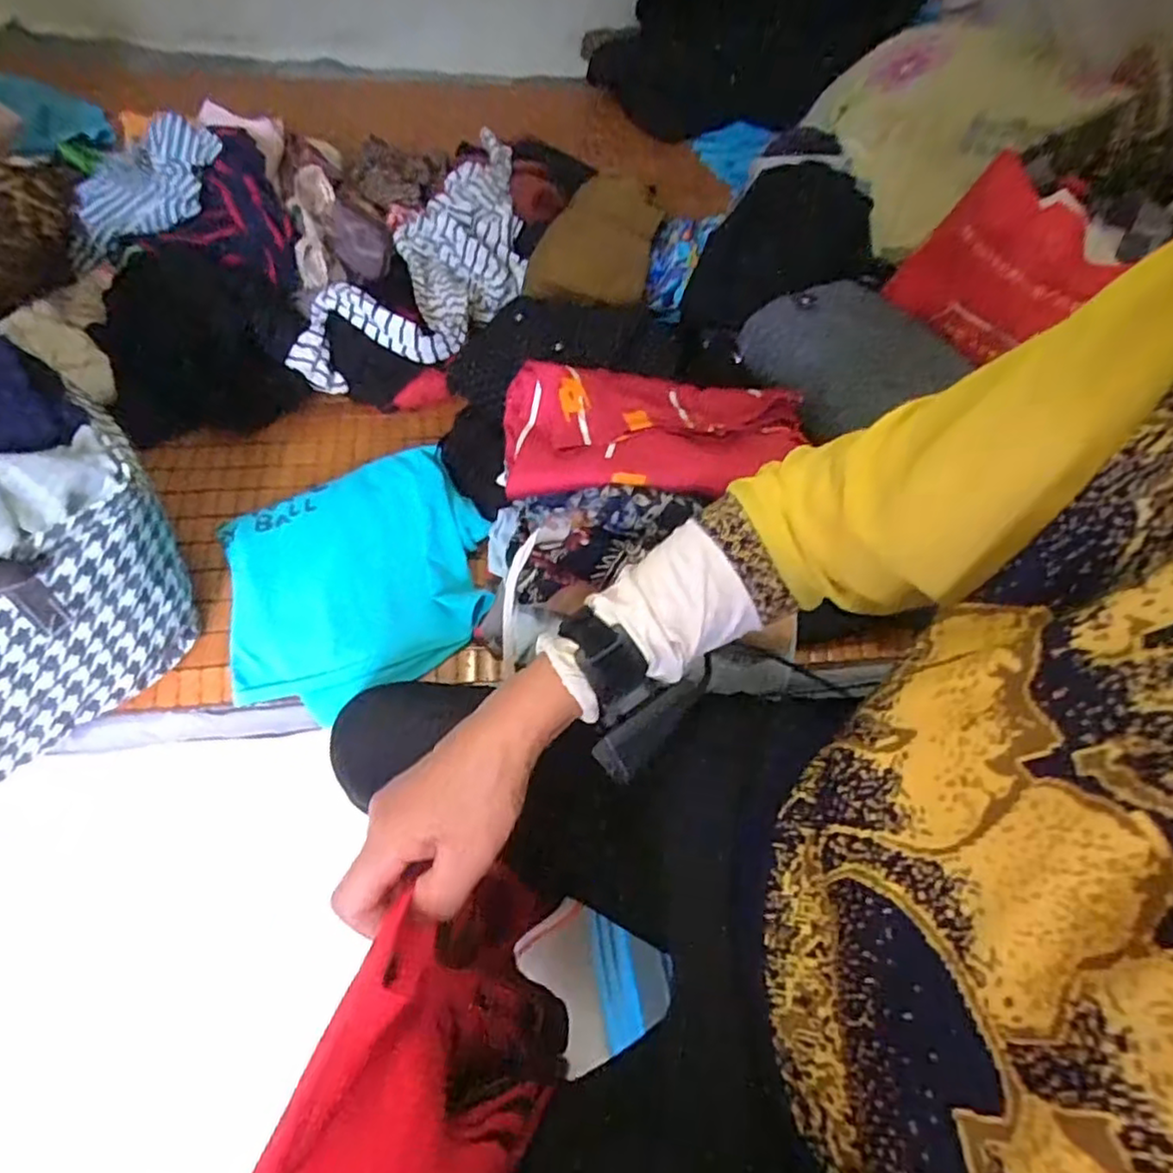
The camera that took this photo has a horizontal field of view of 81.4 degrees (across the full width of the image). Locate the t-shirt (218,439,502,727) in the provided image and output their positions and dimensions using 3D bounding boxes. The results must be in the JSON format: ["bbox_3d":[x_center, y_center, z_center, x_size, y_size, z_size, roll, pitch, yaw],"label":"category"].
[{"bbox_3d":[-0.214,-0.008,0.648,0.246,0.079,0.208,-13,58,-13],"label":"t-shirt"}]

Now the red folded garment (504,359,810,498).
[{"bbox_3d":[0.059,-0.131,0.569,0.252,0.039,0.129,-3,57,-7],"label":"red folded garment"}]

